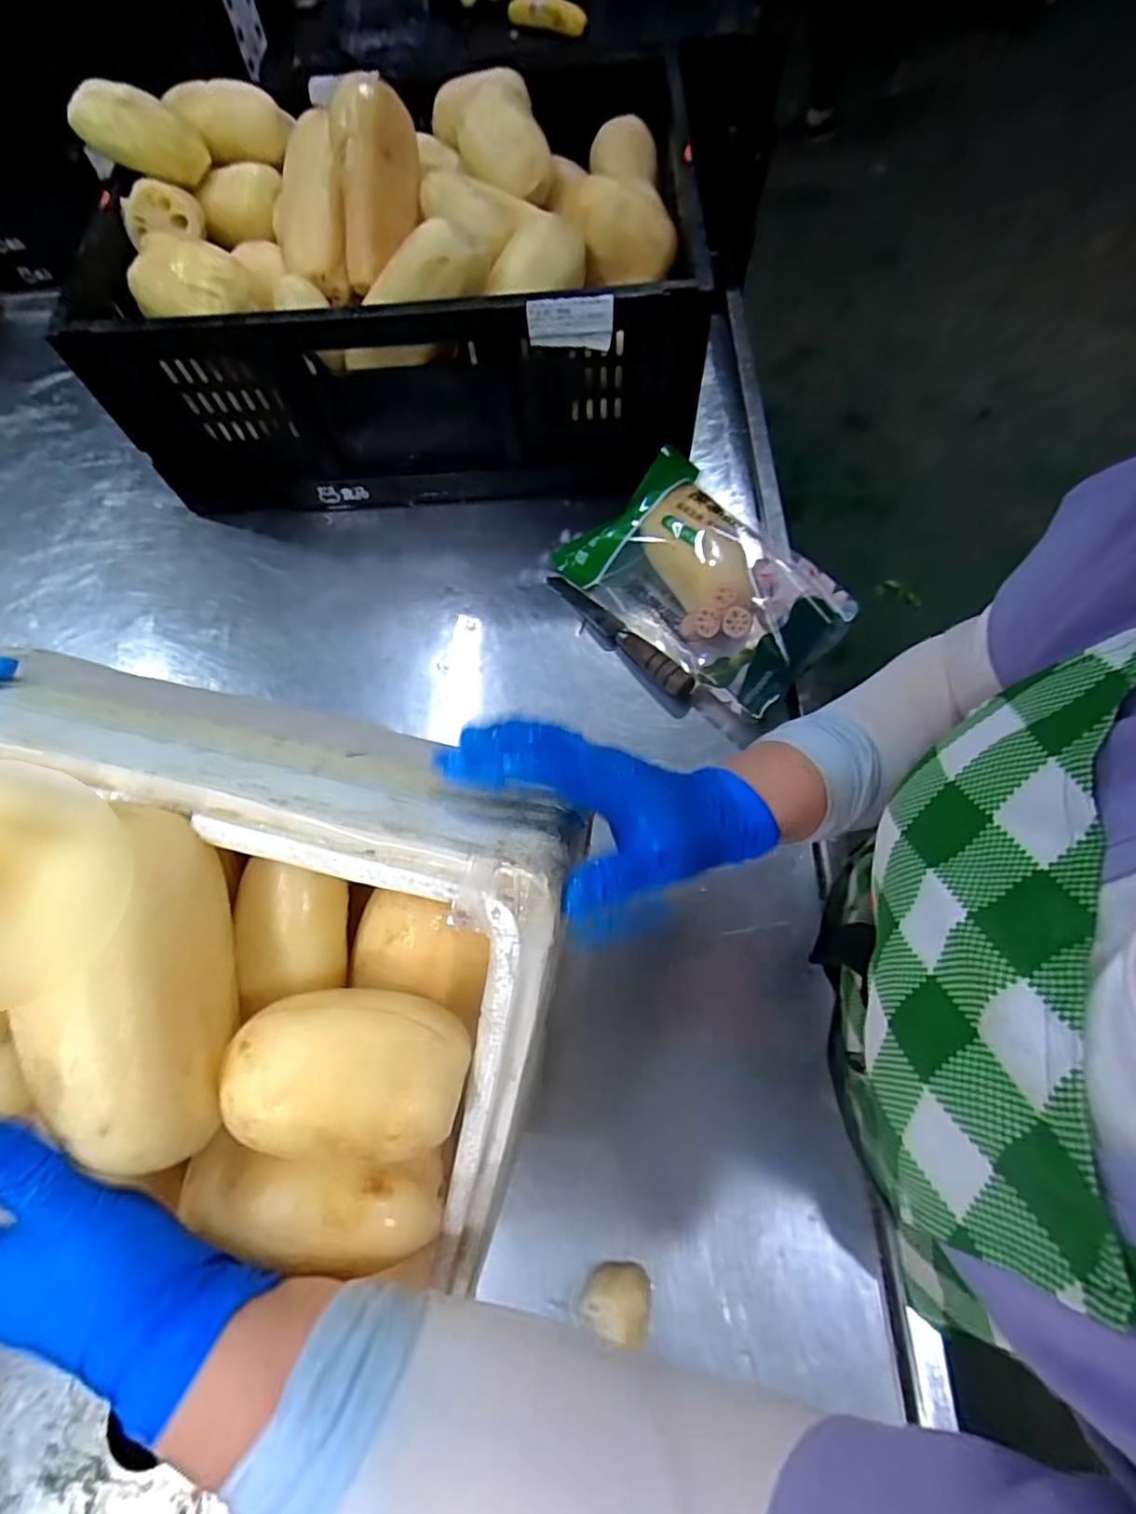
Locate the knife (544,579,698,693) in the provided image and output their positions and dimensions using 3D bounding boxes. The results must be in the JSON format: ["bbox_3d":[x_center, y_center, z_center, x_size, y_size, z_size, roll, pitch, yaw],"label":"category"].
[{"bbox_3d":[0.051,-0.135,0.666,0.025,0.025,0.203,-39,71,-13],"label":"knife"}]

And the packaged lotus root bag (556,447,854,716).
[{"bbox_3d":[0.137,-0.185,0.646,0.182,0.087,0.298,-40,71,-13],"label":"packaged lotus root bag"}]

